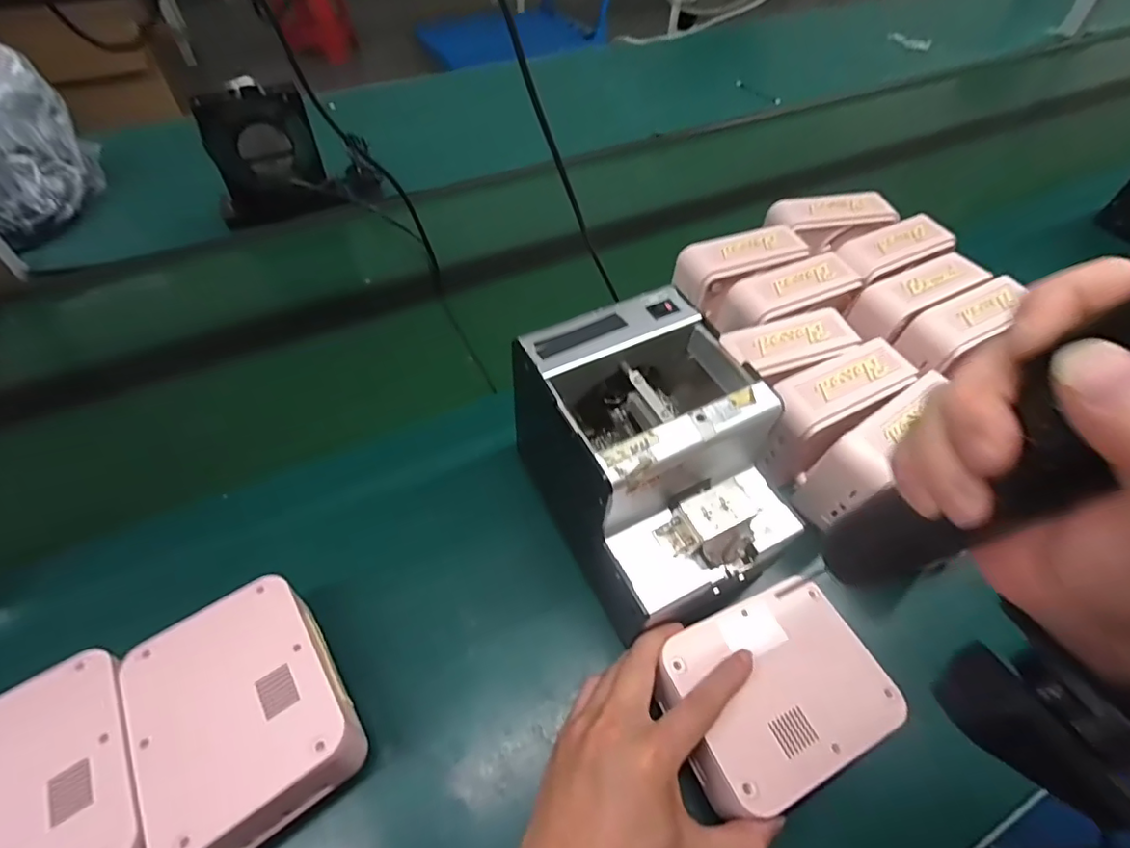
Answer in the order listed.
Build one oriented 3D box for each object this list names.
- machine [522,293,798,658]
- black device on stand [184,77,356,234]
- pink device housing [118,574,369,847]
[{"bbox_3d":[0.063,0.020,0.363,0.128,0.119,0.169,-19,53,-17],"label":"machine"},{"bbox_3d":[-0.374,-0.334,0.680,0.148,0.142,0.048,-15,53,-12],"label":"black device on stand"},{"bbox_3d":[-0.186,0.165,0.318,0.110,0.045,0.136,-30,57,-24],"label":"pink device housing"}]

